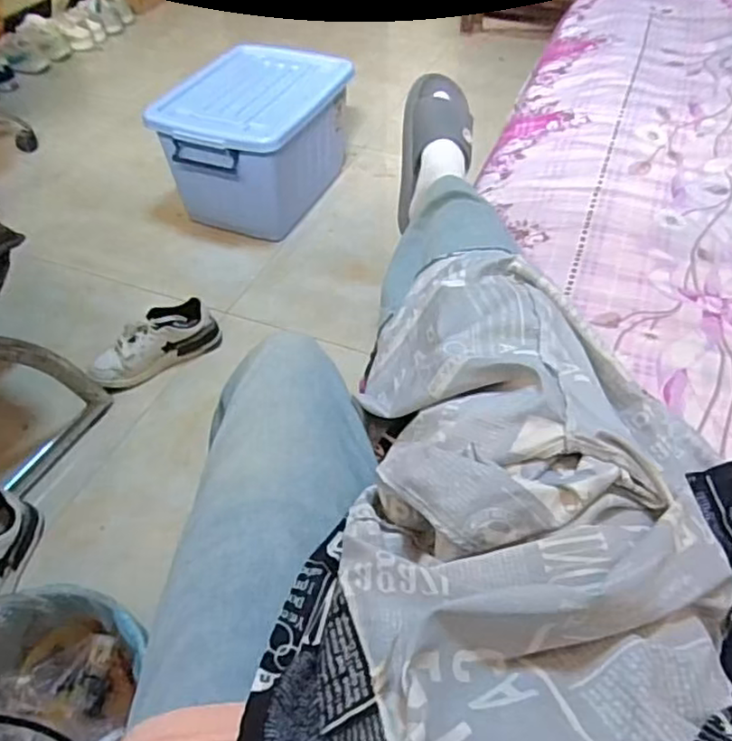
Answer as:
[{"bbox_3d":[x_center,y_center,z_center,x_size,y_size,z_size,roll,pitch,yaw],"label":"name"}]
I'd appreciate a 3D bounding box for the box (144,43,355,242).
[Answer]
[{"bbox_3d":[-0.266,-0.574,1.622,0.351,0.294,0.449,19,51,17],"label":"box"}]

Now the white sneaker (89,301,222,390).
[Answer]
[{"bbox_3d":[-0.421,-0.045,1.287,0.262,0.105,0.086,-29,54,-23],"label":"white sneaker"}]

